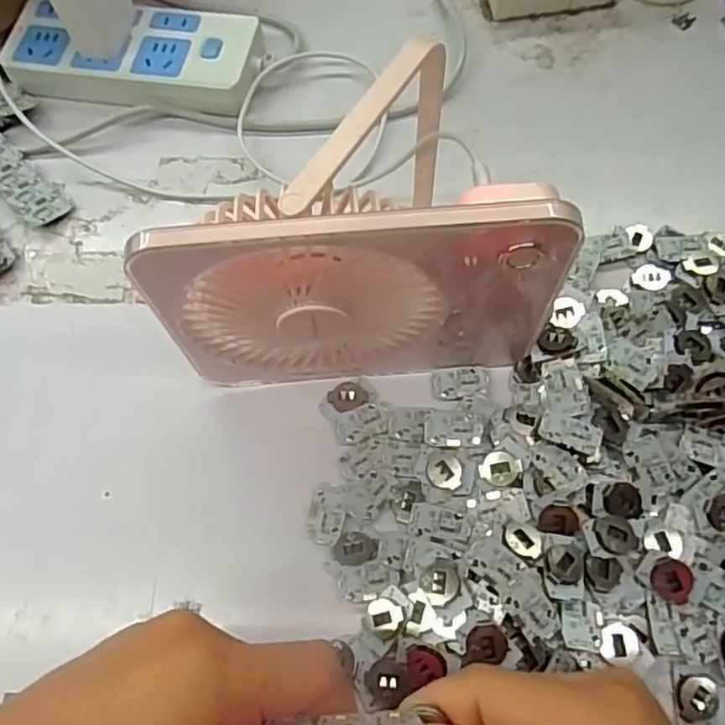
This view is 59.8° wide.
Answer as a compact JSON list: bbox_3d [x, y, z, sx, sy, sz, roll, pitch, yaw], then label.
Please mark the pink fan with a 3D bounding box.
[{"bbox_3d":[0.002,-0.060,0.304,0.187,0.135,0.092,-6,67,0],"label":"pink fan"}]

